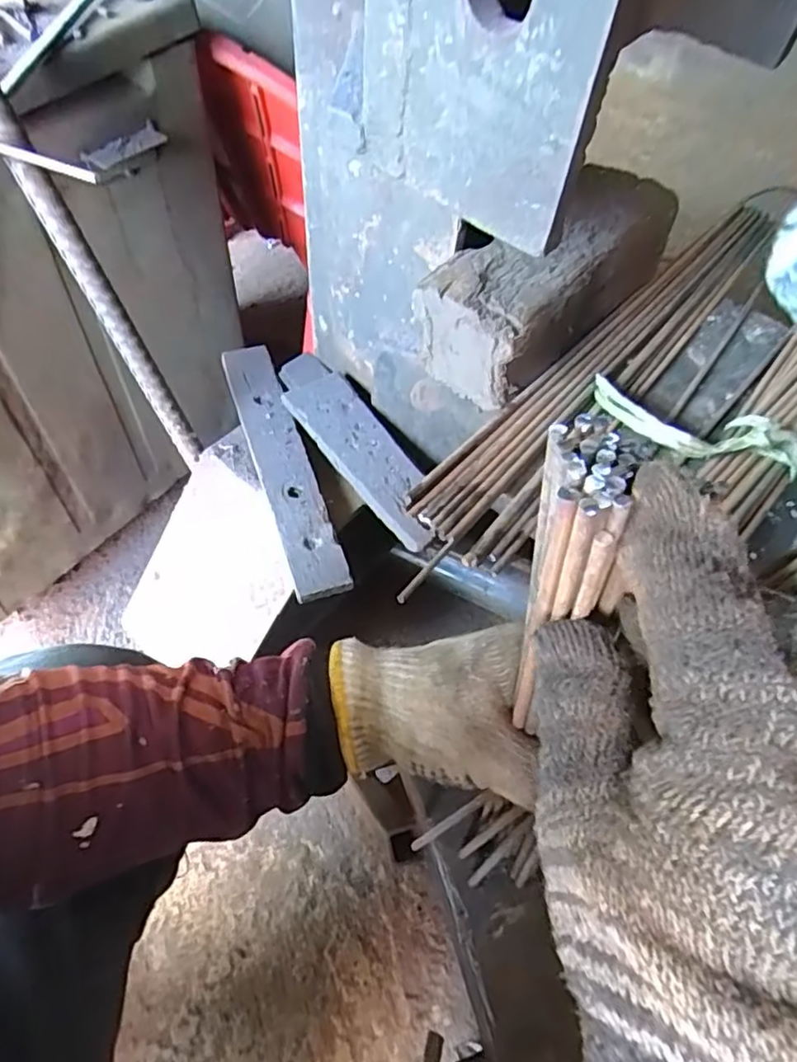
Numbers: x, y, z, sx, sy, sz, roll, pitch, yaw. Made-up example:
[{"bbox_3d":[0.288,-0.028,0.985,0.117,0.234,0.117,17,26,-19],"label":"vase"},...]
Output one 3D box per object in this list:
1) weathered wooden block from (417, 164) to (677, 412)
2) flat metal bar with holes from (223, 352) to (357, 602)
[{"bbox_3d":[0.118,-0.195,0.496,0.089,0.069,0.228,40,64,19],"label":"weathered wooden block"},{"bbox_3d":[-0.110,-0.067,0.604,0.048,0.012,0.292,-16,61,-13],"label":"flat metal bar with holes"}]

